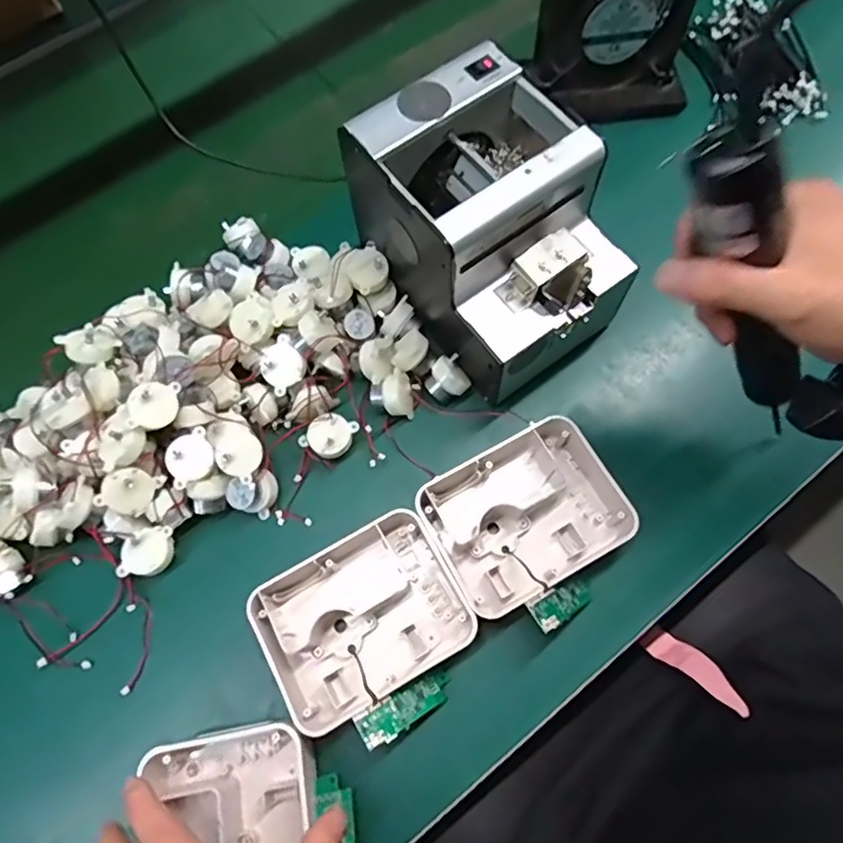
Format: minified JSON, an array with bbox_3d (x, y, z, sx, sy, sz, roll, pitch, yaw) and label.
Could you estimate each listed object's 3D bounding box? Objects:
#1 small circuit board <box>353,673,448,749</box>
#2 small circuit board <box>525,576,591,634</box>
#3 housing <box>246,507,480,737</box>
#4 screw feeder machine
[{"bbox_3d":[-0.009,0.182,0.377,0.071,0.007,0.022,-15,66,-37],"label":"small circuit board"},{"bbox_3d":[0.093,0.119,0.388,0.056,0.009,0.022,-10,63,-44],"label":"small circuit board"},{"bbox_3d":[-0.039,0.132,0.399,0.127,0.043,0.099,-30,69,-8],"label":"housing"},{"bbox_3d":[0.053,-0.131,0.436,0.124,0.156,0.179,-36,70,-10],"label":"screw feeder machine"}]

